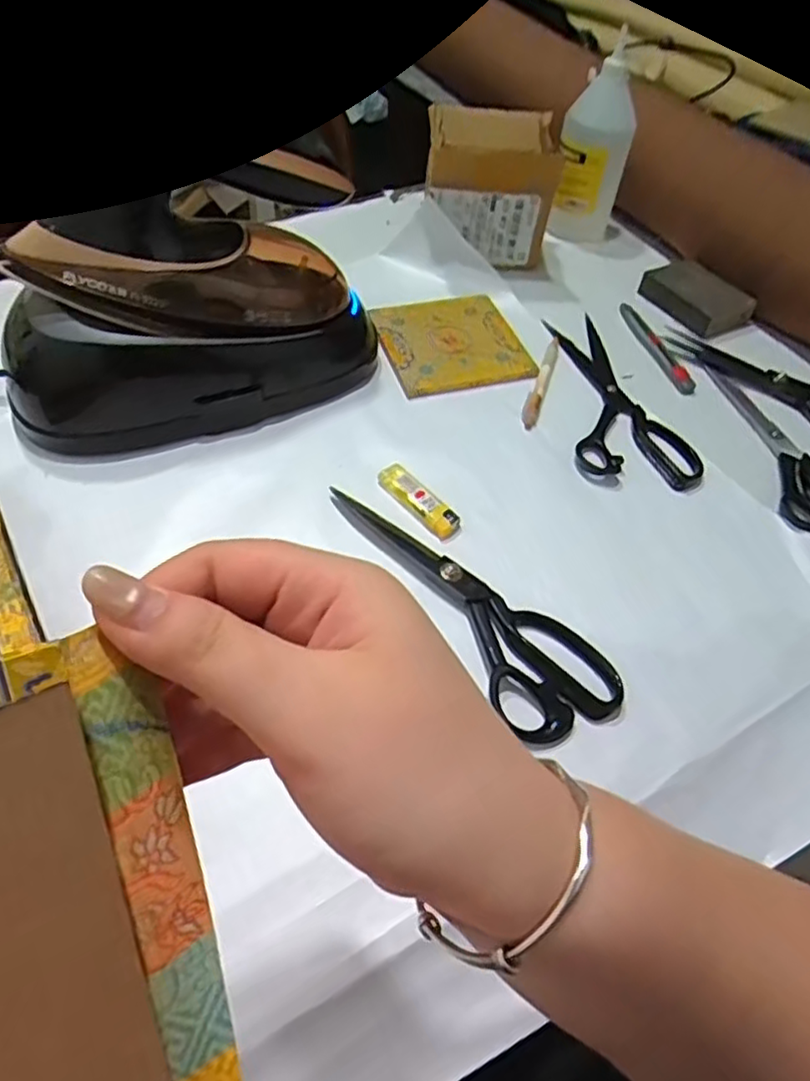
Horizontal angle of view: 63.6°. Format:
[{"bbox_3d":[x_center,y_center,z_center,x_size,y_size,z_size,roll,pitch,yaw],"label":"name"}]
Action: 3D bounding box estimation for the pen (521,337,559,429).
[{"bbox_3d":[0.126,-0.149,0.602,0.014,0.005,0.133,17,55,8],"label":"pen"}]

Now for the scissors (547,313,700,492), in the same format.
[{"bbox_3d":[0.191,-0.134,0.592,0.097,0.010,0.215,1,54,-4],"label":"scissors"}]

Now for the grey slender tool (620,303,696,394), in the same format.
[{"bbox_3d":[0.247,-0.193,0.646,0.013,0.012,0.137,-10,56,-11],"label":"grey slender tool"}]

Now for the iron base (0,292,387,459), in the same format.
[{"bbox_3d":[-0.161,-0.153,0.529,0.289,0.092,0.112,-9,55,-11],"label":"iron base"}]

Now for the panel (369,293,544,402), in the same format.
[{"bbox_3d":[0.045,-0.191,0.627,0.129,0.004,0.129,-12,56,-13],"label":"panel"}]

